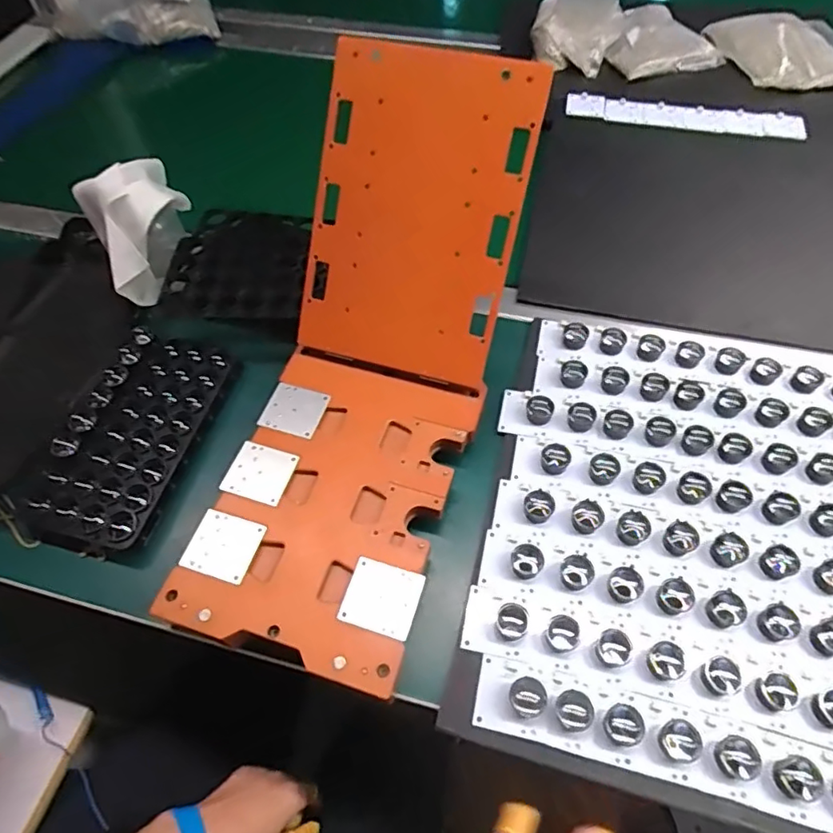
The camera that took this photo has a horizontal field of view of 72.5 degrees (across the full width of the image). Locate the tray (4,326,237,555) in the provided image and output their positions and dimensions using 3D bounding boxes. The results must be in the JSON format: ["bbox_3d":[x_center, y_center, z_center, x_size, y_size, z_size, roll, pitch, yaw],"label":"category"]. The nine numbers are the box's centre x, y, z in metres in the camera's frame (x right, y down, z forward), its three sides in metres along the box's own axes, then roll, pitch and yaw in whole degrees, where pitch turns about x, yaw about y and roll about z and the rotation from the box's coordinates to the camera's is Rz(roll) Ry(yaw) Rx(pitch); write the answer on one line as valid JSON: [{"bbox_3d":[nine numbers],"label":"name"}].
[{"bbox_3d":[-0.236,0.012,0.472,0.101,0.034,0.194,15,60,10],"label":"tray"}]

